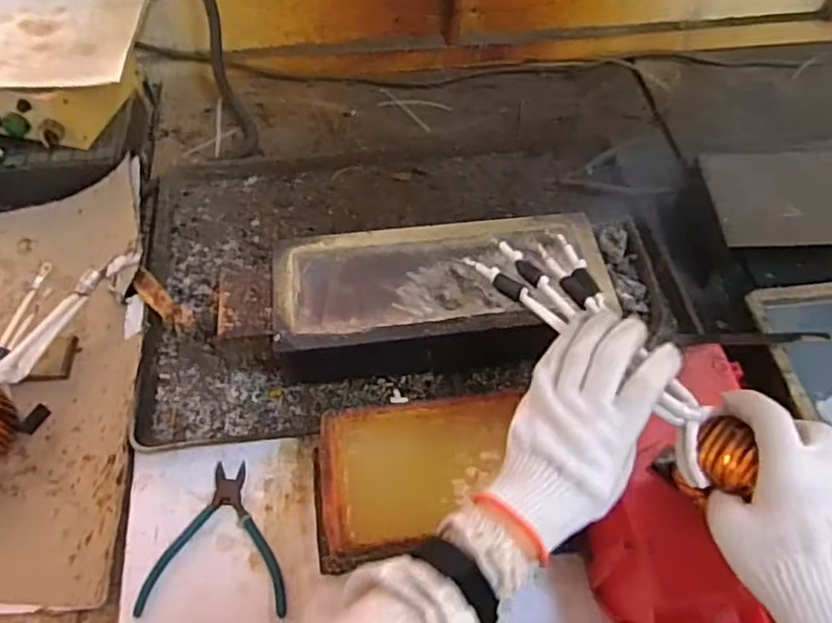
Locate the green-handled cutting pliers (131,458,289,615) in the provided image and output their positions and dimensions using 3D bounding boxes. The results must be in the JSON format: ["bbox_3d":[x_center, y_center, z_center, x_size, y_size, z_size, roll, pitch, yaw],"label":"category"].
[{"bbox_3d":[-0.175,0.203,0.591,0.126,0.011,0.133,0,55,0],"label":"green-handled cutting pliers"}]

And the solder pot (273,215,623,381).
[{"bbox_3d":[0.025,-0.010,0.694,0.338,0.089,0.153,-6,55,-5],"label":"solder pot"}]

